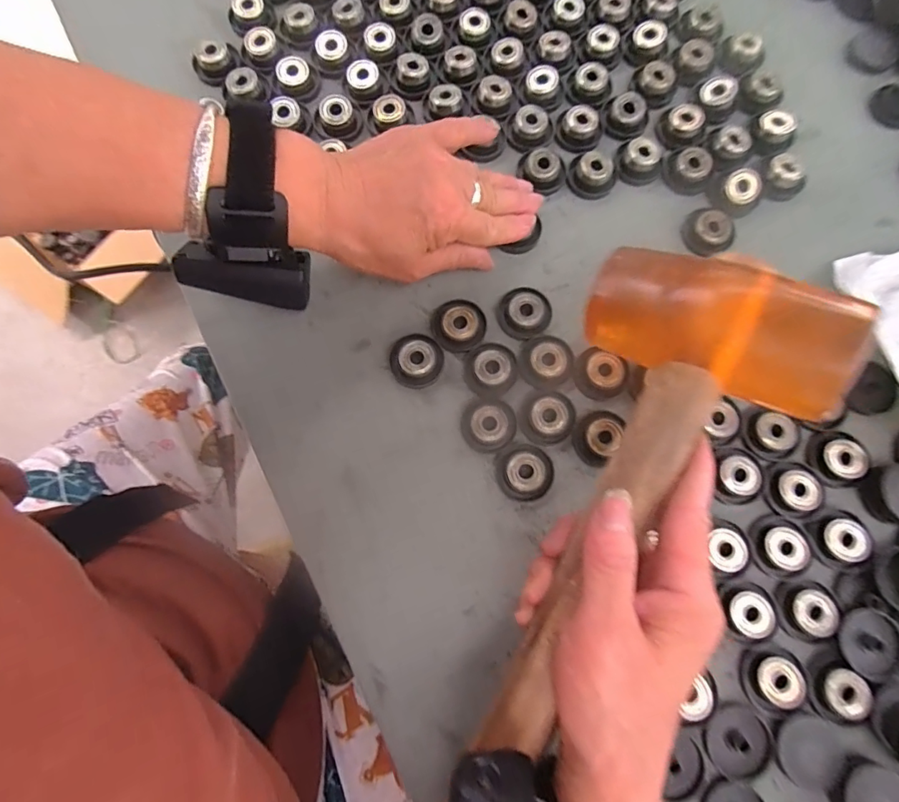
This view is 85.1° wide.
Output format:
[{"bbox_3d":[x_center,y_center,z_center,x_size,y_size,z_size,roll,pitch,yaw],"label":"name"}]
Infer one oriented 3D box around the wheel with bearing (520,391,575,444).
[{"bbox_3d":[0.058,0.009,0.284,0.033,0.008,0.029,-13,77,-2],"label":"wheel with bearing"}]

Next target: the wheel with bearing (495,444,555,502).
[{"bbox_3d":[0.043,0.040,0.278,0.031,0.008,0.031,0,77,1],"label":"wheel with bearing"}]

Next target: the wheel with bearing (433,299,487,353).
[{"bbox_3d":[0.006,-0.047,0.299,0.031,0.010,0.034,0,77,1],"label":"wheel with bearing"}]

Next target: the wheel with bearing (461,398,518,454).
[{"bbox_3d":[0.024,0.014,0.284,0.032,0.009,0.029,-25,78,-4],"label":"wheel with bearing"}]

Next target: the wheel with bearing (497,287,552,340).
[{"bbox_3d":[0.046,-0.055,0.302,0.031,0.007,0.031,0,77,1],"label":"wheel with bearing"}]

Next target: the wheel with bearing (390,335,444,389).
[{"bbox_3d":[-0.020,-0.025,0.294,0.031,0.009,0.032,0,77,1],"label":"wheel with bearing"}]

